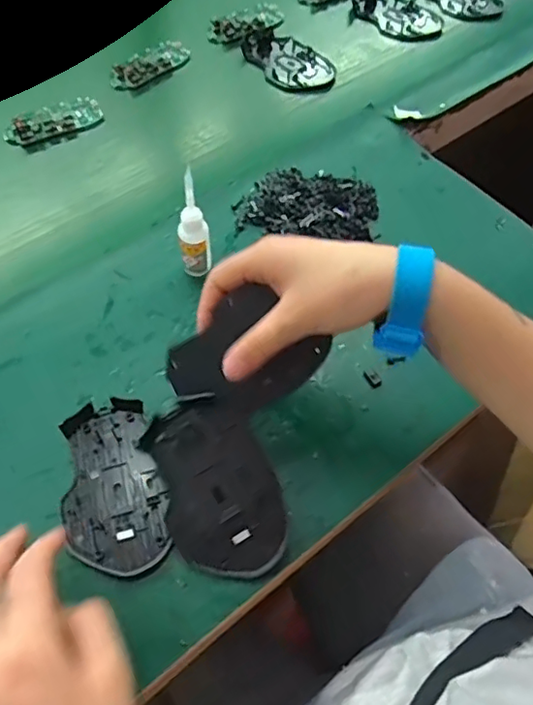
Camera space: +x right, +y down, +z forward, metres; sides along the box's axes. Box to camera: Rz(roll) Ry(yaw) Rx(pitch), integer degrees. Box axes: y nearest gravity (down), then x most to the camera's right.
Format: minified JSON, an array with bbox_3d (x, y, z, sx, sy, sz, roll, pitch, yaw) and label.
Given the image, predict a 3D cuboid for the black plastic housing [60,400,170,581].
[{"bbox_3d":[-0.103,0.088,0.379,0.066,0.013,0.115,-18,60,-12],"label":"black plastic housing"}]

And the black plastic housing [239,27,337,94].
[{"bbox_3d":[0.023,-0.333,0.648,0.071,0.013,0.120,-29,63,-18],"label":"black plastic housing"}]

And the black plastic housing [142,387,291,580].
[{"bbox_3d":[-0.033,0.089,0.369,0.074,0.024,0.113,-32,70,-13],"label":"black plastic housing"}]

